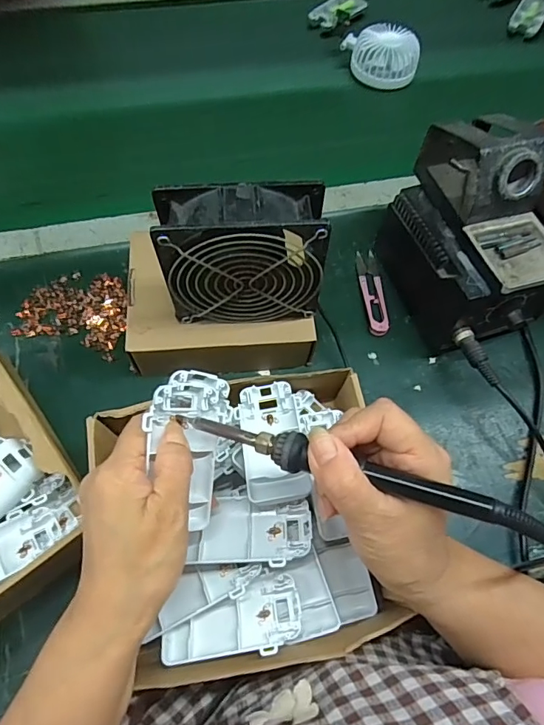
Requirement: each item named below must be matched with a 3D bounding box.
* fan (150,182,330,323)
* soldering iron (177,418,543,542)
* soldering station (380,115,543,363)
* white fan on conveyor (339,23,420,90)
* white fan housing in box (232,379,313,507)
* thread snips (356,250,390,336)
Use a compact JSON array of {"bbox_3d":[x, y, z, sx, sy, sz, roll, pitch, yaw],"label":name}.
[{"bbox_3d":[-0.022,-0.079,0.359,0.116,0.113,0.041,-3,66,-5],"label":"fan"},{"bbox_3d":[0.043,0.059,0.255,0.205,0.013,0.018,14,64,17],"label":"soldering iron"},{"bbox_3d":[0.185,-0.118,0.429,0.110,0.158,0.175,-17,68,-11],"label":"soldering station"},{"bbox_3d":[0.149,-0.425,0.644,0.104,0.049,0.077,13,65,2],"label":"white fan on conveyor"},{"bbox_3d":[0.000,0.059,0.355,0.046,0.016,0.091,-8,66,-7],"label":"white fan housing in box"},{"bbox_3d":[0.105,-0.075,0.487,0.023,0.008,0.104,-3,66,-5],"label":"thread snips"}]

